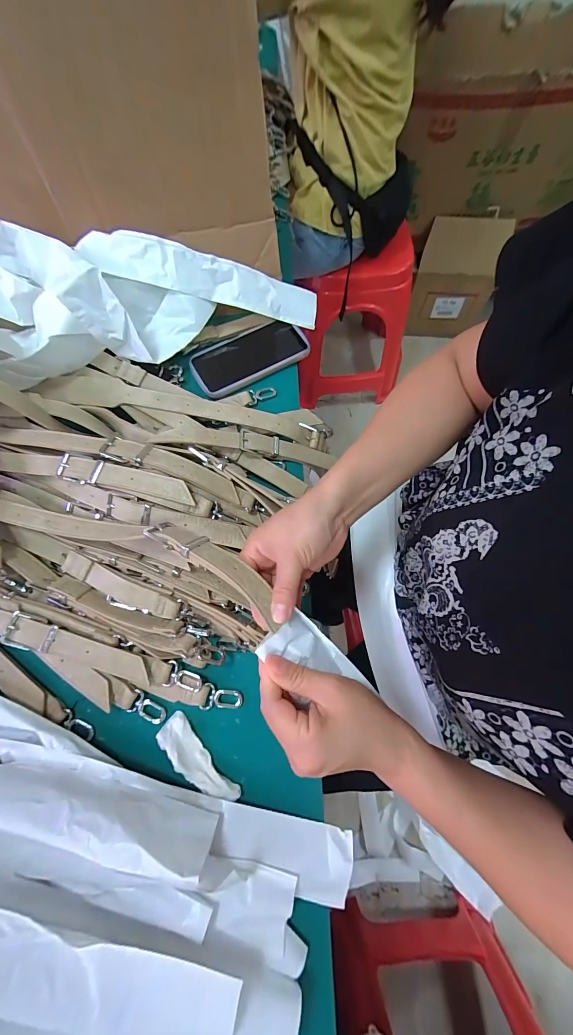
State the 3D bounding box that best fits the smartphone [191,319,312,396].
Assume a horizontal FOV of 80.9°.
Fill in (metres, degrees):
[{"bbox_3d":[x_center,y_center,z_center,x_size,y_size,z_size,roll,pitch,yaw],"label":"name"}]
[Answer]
[{"bbox_3d":[-0.055,-0.240,0.497,0.168,0.015,0.091,-27,72,-7],"label":"smartphone"}]

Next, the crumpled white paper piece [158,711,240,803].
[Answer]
[{"bbox_3d":[-0.089,0.240,0.329,0.096,0.007,0.032,43,77,15],"label":"crumpled white paper piece"}]

